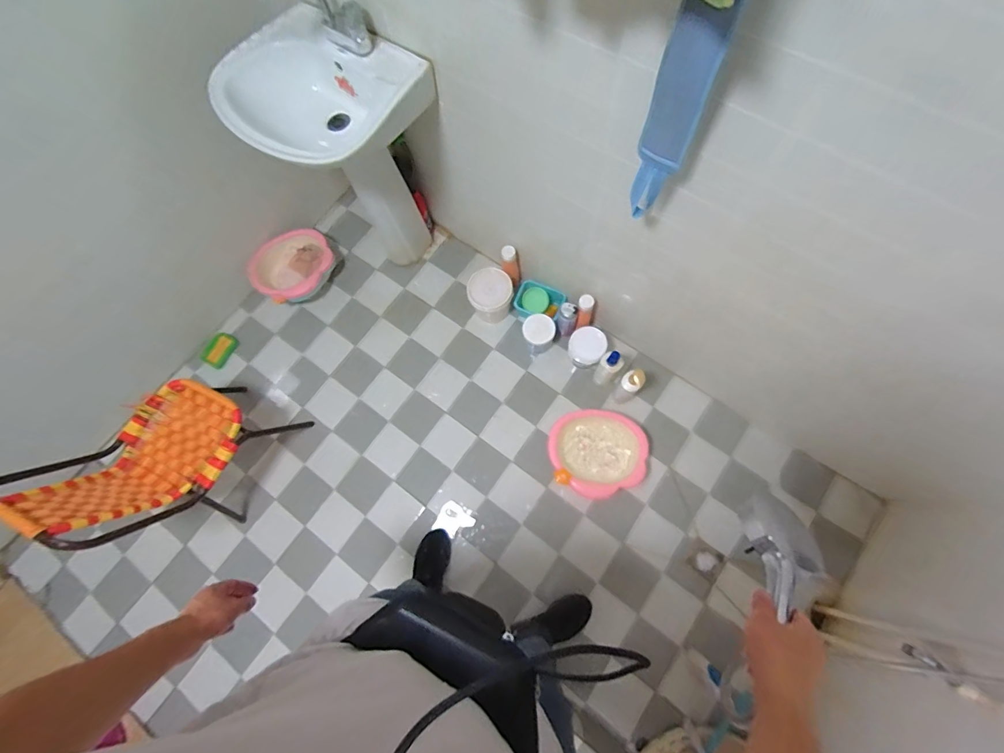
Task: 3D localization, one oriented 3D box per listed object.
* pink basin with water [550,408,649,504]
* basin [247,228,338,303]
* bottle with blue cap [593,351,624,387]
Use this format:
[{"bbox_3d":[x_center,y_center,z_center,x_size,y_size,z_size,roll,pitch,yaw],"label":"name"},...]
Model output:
[{"bbox_3d":[0.331,0.271,1.507,0.335,0.109,0.295,9,74,7],"label":"pink basin with water"},{"bbox_3d":[-0.816,-0.429,1.699,0.318,0.172,0.242,-42,75,-8],"label":"basin"},{"bbox_3d":[0.367,-0.032,1.467,0.064,0.258,0.069,-1,73,4],"label":"bottle with blue cap"}]

